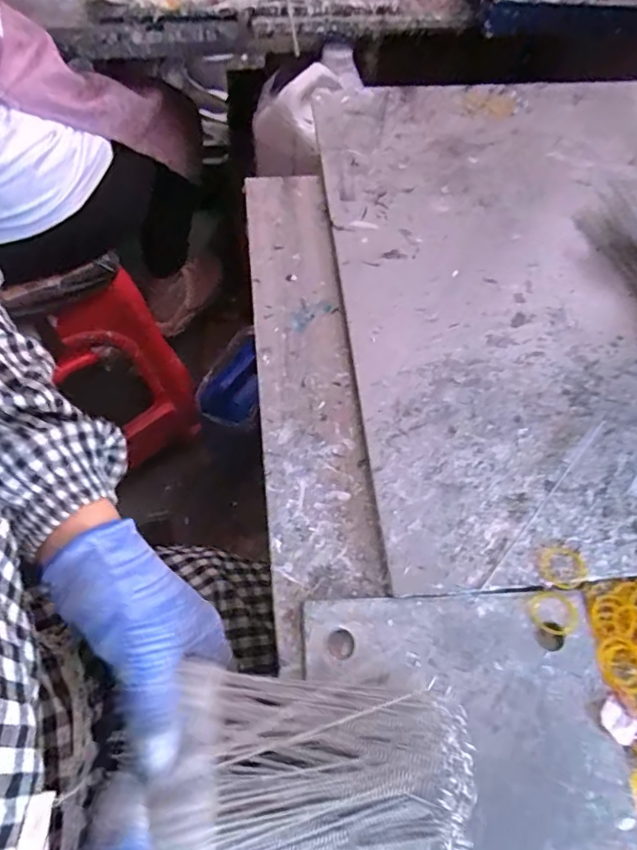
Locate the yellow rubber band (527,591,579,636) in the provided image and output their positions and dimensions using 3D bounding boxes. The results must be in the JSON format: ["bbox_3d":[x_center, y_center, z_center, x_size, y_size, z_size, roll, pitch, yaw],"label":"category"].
[{"bbox_3d":[0.160,0.128,0.364,0.033,0.004,0.028,30,65,15],"label":"yellow rubber band"}]

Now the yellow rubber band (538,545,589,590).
[{"bbox_3d":[0.172,0.100,0.376,0.034,0.004,0.029,20,63,10],"label":"yellow rubber band"}]

